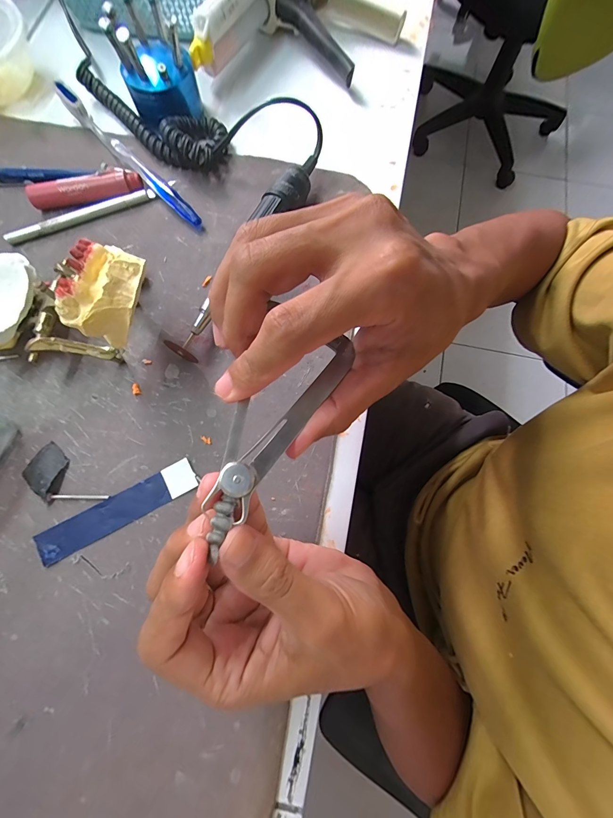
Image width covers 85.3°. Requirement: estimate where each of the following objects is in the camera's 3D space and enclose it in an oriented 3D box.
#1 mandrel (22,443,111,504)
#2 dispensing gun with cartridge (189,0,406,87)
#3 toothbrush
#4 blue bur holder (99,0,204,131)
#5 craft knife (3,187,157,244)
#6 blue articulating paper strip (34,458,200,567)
[{"bbox_3d":[-0.161,0.049,0.217,0.057,0.007,0.027,38,78,9],"label":"mandrel"},{"bbox_3d":[-0.008,-0.357,0.306,0.133,0.061,0.176,31,77,8],"label":"dispensing gun with cartridge"},{"bbox_3d":[-0.152,-0.214,0.281,0.179,0.023,0.011,44,79,10],"label":"toothbrush"},{"bbox_3d":[-0.126,-0.289,0.279,0.058,0.068,0.051,-14,76,-4],"label":"blue bur holder"},{"bbox_3d":[-0.184,-0.158,0.272,0.120,0.009,0.007,-25,77,-7],"label":"craft knife"},{"bbox_3d":[-0.121,0.065,0.215,0.102,0.004,0.020,-28,77,-7],"label":"blue articulating paper strip"}]

